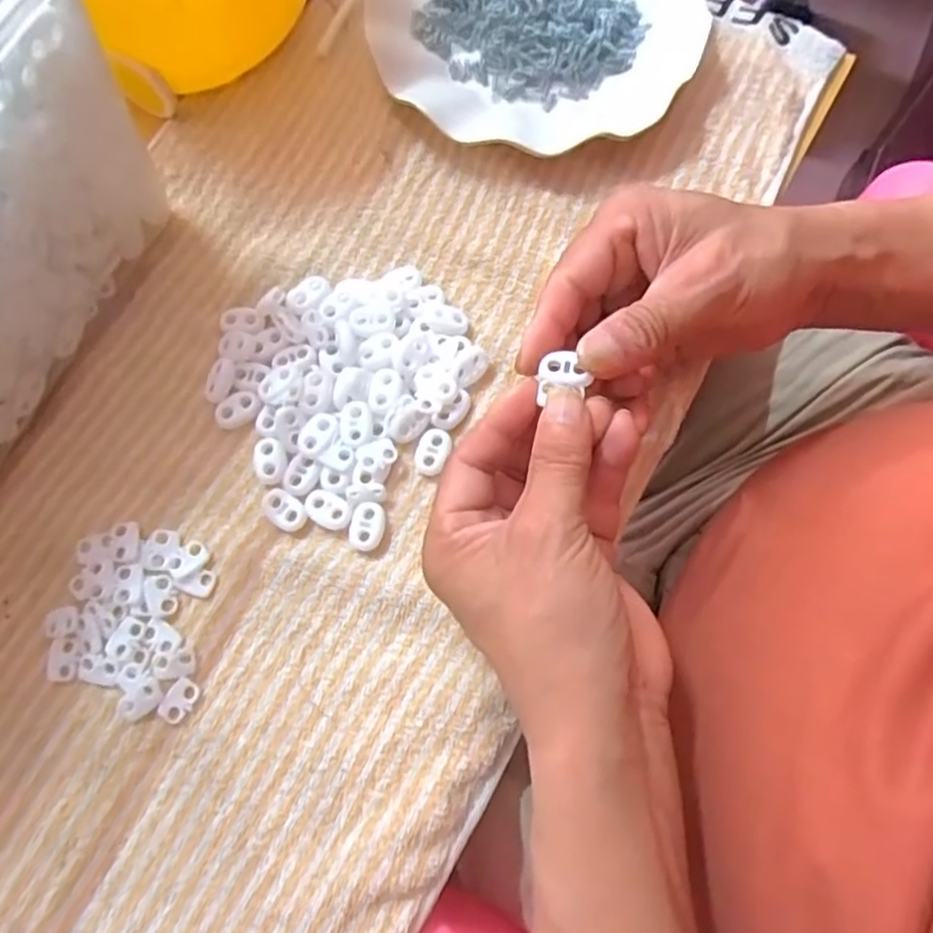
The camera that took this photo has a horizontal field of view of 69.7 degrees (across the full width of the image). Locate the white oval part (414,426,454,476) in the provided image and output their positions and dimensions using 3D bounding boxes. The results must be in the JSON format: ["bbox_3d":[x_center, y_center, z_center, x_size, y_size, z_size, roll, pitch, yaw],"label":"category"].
[{"bbox_3d":[-0.016,-0.007,0.316,0.016,0.005,0.022,18,76,7],"label":"white oval part"}]

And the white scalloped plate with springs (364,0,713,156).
[{"bbox_3d":[0.038,-0.259,0.380,0.179,0.022,0.159,-5,74,0],"label":"white scalloped plate with springs"}]

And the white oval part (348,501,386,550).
[{"bbox_3d":[-0.045,0.027,0.307,0.016,0.005,0.022,11,75,5],"label":"white oval part"}]

